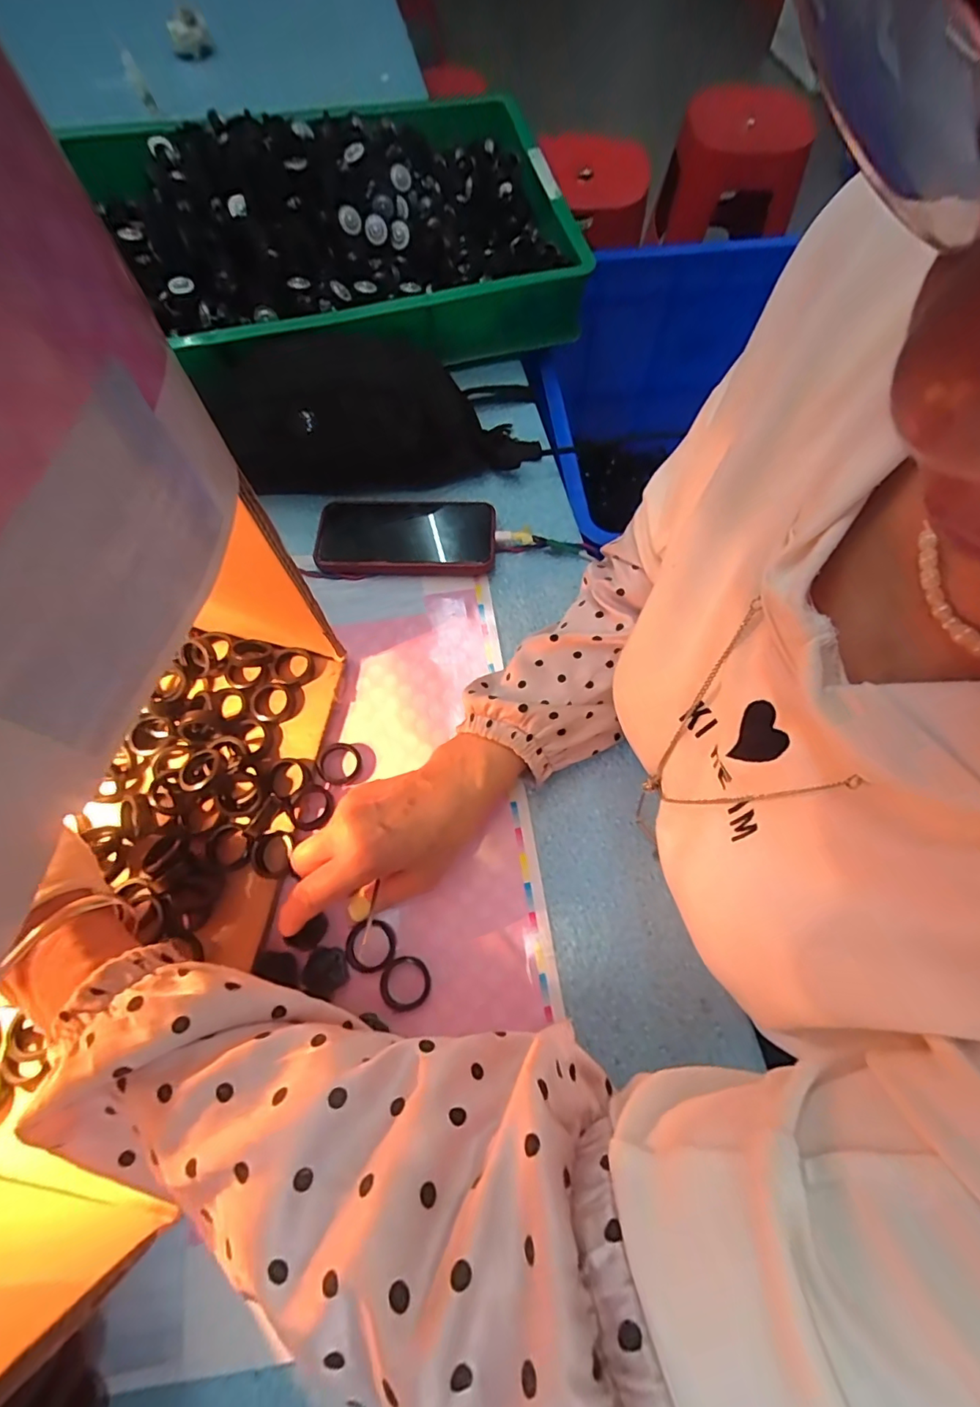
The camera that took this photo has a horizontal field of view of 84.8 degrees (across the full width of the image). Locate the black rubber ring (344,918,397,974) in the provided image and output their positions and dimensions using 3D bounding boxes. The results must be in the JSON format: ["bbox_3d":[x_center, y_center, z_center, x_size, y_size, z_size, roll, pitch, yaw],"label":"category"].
[{"bbox_3d":[-0.082,0.168,0.371,0.034,0.005,0.032,1,67,-1],"label":"black rubber ring"}]

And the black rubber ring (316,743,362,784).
[{"bbox_3d":[-0.117,0.046,0.414,0.033,0.007,0.031,1,67,-1],"label":"black rubber ring"}]

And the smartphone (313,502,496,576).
[{"bbox_3d":[-0.078,-0.156,0.496,0.162,0.016,0.083,4,67,0],"label":"smartphone"}]

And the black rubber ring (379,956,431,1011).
[{"bbox_3d":[-0.057,0.189,0.362,0.033,0.004,0.033,1,67,-1],"label":"black rubber ring"}]

